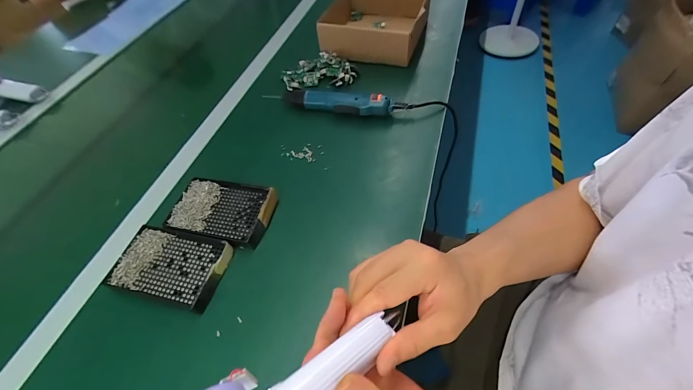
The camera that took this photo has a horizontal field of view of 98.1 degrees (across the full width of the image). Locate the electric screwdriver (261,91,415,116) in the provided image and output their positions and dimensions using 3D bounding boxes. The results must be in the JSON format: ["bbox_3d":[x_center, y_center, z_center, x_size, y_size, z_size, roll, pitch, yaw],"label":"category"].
[{"bbox_3d":[-0.020,-0.170,0.526,0.254,0.031,0.043,10,57,14],"label":"electric screwdriver"}]

